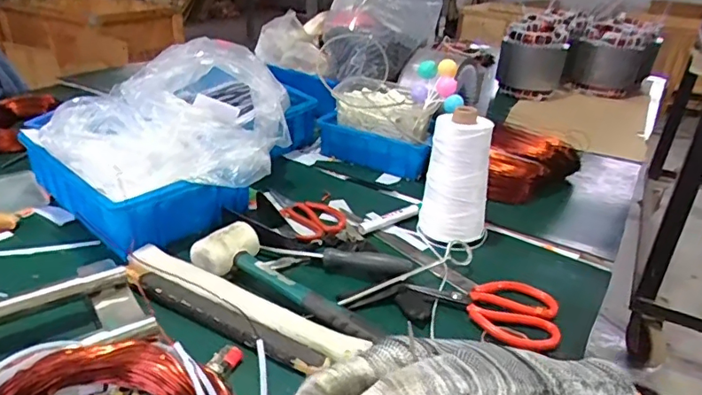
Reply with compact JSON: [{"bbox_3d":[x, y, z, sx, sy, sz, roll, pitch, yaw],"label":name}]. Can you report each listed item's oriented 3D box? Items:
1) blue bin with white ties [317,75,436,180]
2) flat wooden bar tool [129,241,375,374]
[{"bbox_3d":[0.051,-0.116,0.882,0.196,0.117,0.085,18,31,27],"label":"blue bin with white ties"},{"bbox_3d":[-0.128,0.113,0.547,0.279,0.017,0.060,17,32,23],"label":"flat wooden bar tool"}]

